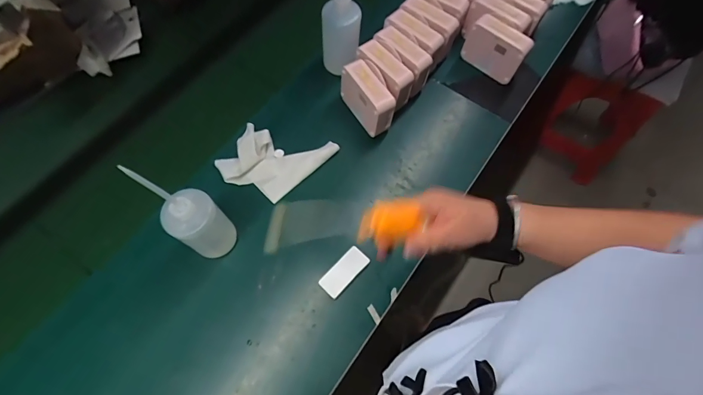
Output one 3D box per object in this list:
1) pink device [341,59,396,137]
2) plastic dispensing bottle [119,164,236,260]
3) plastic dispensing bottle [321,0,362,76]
[{"bbox_3d":[0.036,-0.196,0.736,0.059,0.099,0.127,-31,71,-13],"label":"pink device"},{"bbox_3d":[-0.246,0.029,0.567,0.080,0.239,0.075,0,67,-1],"label":"plastic dispensing bottle"},{"bbox_3d":[-0.019,-0.330,0.718,0.078,0.231,0.080,-2,67,-2],"label":"plastic dispensing bottle"}]

